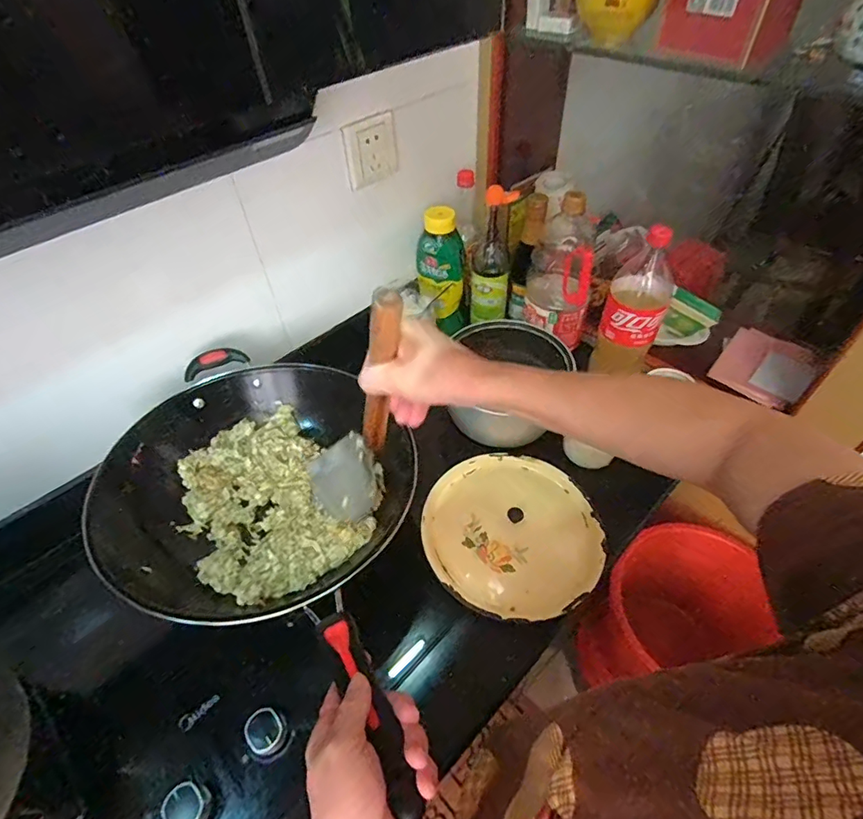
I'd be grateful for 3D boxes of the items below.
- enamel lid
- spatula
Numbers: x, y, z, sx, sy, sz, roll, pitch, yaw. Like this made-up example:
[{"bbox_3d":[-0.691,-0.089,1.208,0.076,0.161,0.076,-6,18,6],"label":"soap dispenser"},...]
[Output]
[{"bbox_3d":[0.114,0.170,0.682,0.241,0.047,0.240,-2,49,2],"label":"enamel lid"},{"bbox_3d":[-0.073,0.015,0.503,0.077,0.352,0.085,20,51,-4],"label":"spatula"}]

